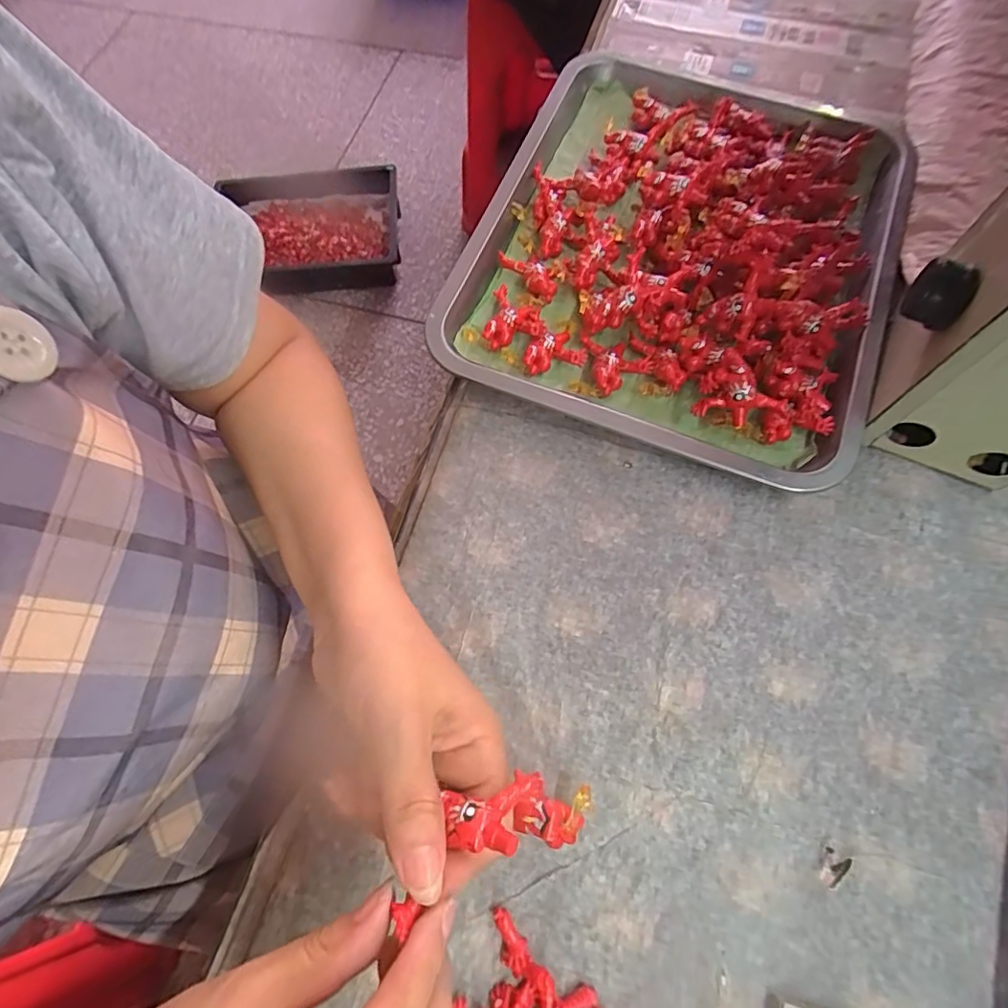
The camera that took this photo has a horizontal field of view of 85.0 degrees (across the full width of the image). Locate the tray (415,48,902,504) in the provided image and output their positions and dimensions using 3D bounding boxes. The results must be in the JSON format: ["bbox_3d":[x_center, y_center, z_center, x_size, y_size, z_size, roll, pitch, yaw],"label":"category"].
[{"bbox_3d":[0.122,-0.183,0.371,0.266,0.046,0.320,19,70,9],"label":"tray"}]

